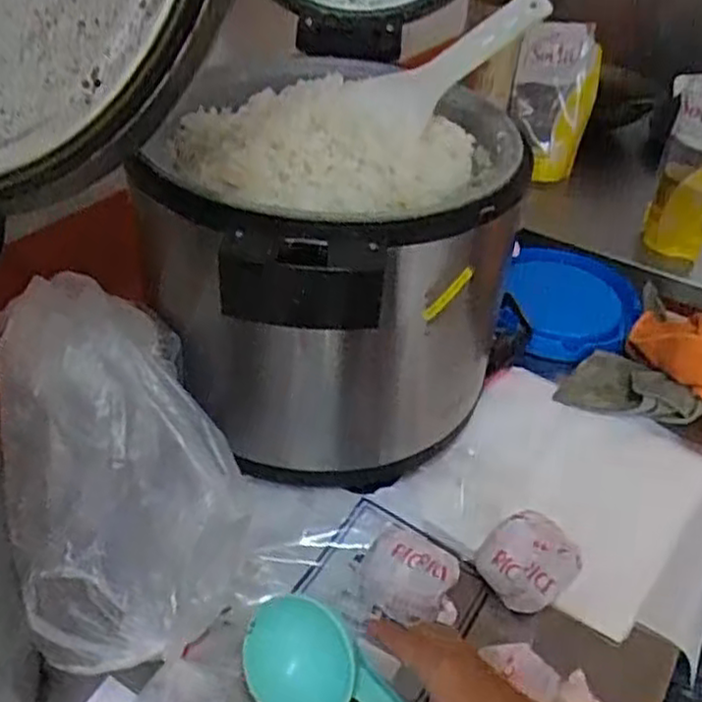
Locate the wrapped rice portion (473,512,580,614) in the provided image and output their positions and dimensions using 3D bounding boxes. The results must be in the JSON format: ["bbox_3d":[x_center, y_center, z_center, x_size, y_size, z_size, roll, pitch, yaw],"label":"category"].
[{"bbox_3d":[0.161,0.191,0.664,0.073,0.054,0.071,4,39,-3],"label":"wrapped rice portion"}]

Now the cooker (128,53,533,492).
[{"bbox_3d":[-0.026,-0.058,0.712,0.323,0.342,0.321,13,39,8],"label":"cooker"}]

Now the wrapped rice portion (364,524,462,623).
[{"bbox_3d":[0.053,0.198,0.643,0.085,0.052,0.061,18,40,14],"label":"wrapped rice portion"}]

